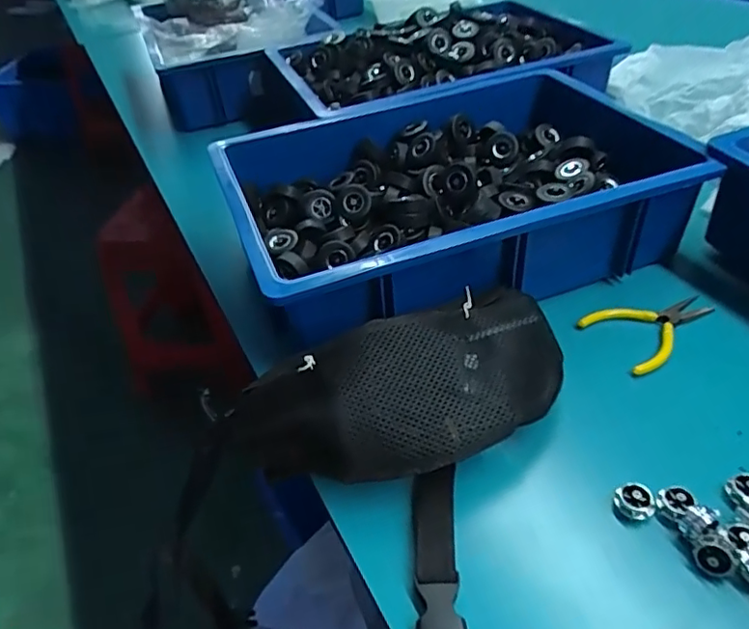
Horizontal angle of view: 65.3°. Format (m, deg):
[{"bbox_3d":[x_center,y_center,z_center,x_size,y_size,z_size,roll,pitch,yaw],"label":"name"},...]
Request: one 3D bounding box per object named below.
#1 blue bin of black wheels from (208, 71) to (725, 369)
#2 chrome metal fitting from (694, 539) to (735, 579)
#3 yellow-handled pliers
[{"bbox_3d":[0.108,-0.137,0.646,0.500,0.112,0.316,-18,41,-12],"label":"blue bin of black wheels"},{"bbox_3d":[0.215,0.154,0.370,0.022,0.012,0.022,-6,79,31],"label":"chrome metal fitting"},{"bbox_3d":[0.262,0.009,0.541,0.121,0.011,0.077,-21,42,-15],"label":"yellow-handled pliers"}]

